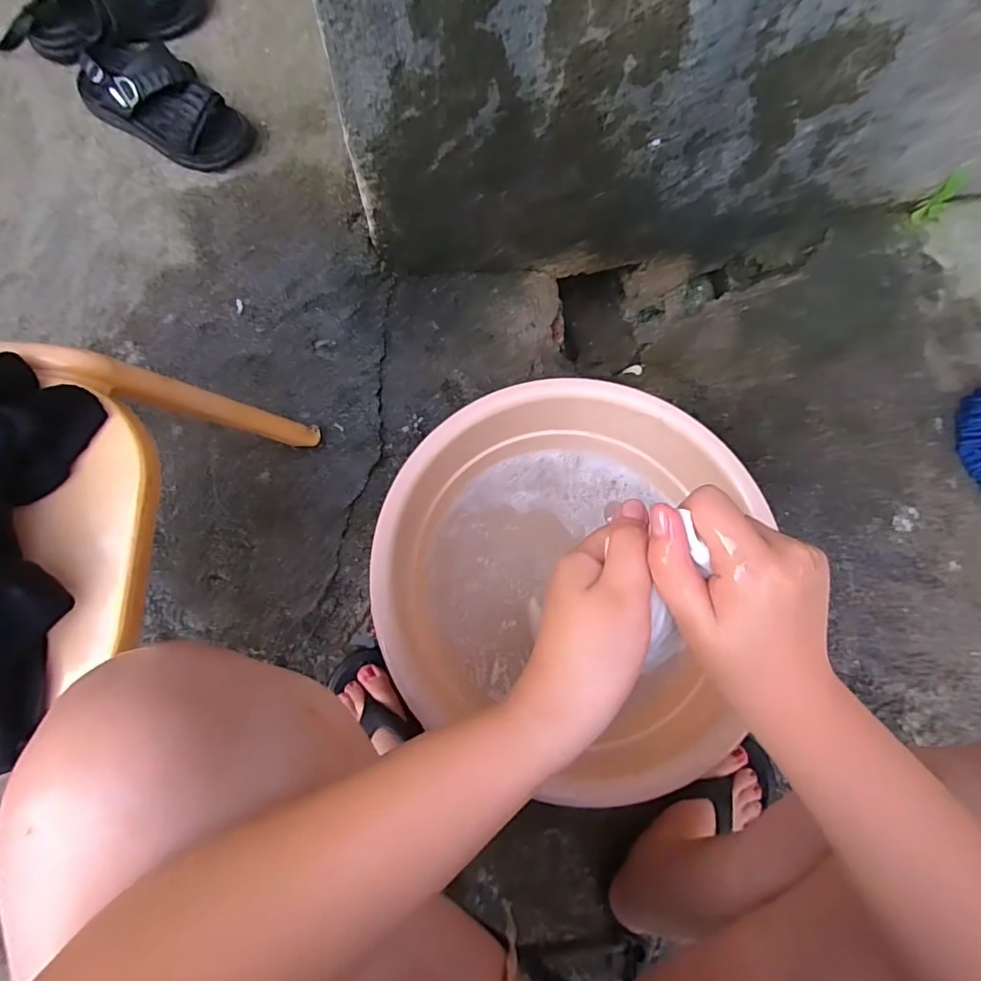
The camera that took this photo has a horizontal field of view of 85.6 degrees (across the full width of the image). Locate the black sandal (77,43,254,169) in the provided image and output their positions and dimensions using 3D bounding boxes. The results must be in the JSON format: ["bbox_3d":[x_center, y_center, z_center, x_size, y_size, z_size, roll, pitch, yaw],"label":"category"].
[{"bbox_3d":[-0.423,-0.509,0.694,0.211,0.062,0.112,25,77,-9],"label":"black sandal"}]

